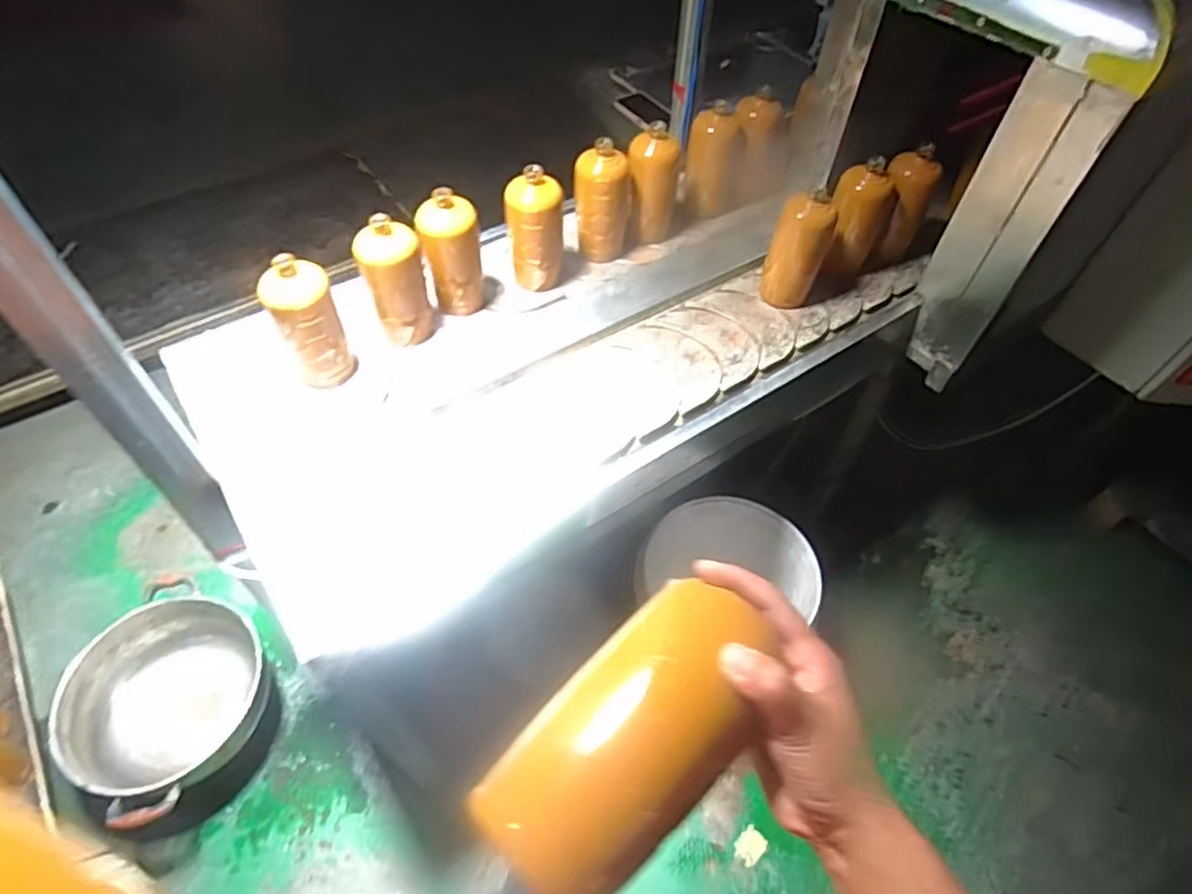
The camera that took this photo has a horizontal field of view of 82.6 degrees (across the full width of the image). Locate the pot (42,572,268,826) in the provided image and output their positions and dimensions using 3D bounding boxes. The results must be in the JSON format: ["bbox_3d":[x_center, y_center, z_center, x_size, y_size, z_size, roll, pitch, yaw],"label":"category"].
[{"bbox_3d":[-0.785,0.482,1.280,0.359,0.230,0.335,1,52,-1],"label":"pot"}]

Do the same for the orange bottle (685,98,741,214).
[{"bbox_3d":[0.203,-0.513,1.209,0.084,0.189,0.078,15,53,9],"label":"orange bottle"}]

